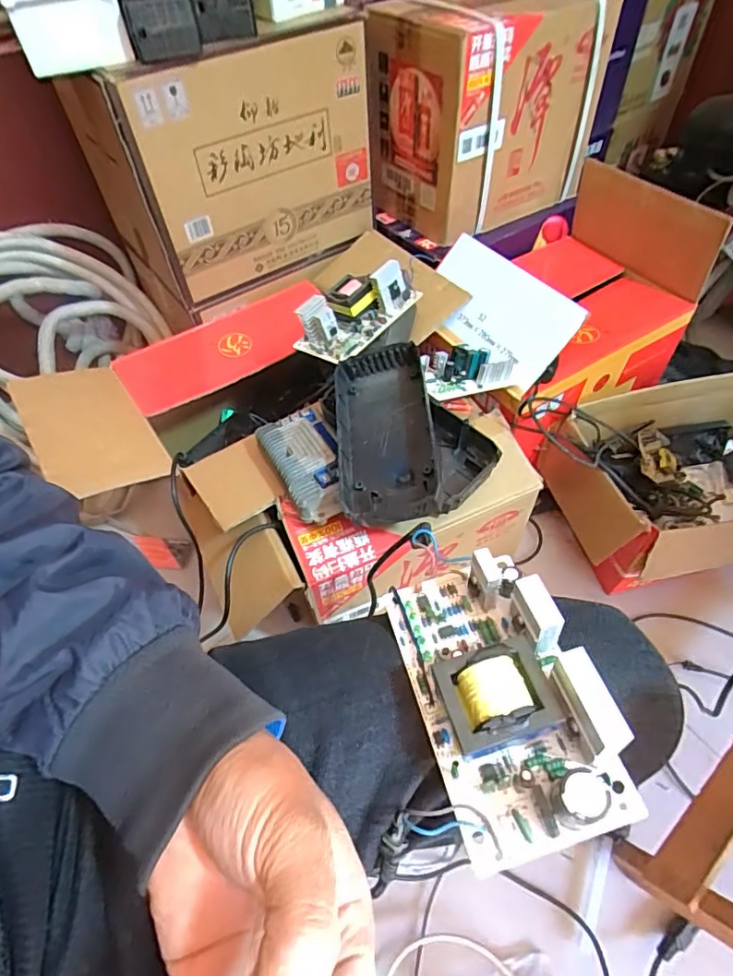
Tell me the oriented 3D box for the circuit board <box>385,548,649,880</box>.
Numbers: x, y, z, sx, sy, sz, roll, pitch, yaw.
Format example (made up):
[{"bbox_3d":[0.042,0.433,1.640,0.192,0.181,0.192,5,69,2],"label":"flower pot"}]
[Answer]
[{"bbox_3d":[0.074,0.106,0.289,0.091,0.053,0.159,-16,54,-8],"label":"circuit board"}]

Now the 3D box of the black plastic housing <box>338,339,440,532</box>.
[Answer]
[{"bbox_3d":[0.020,-0.063,0.594,0.109,0.045,0.229,-16,59,16],"label":"black plastic housing"}]

